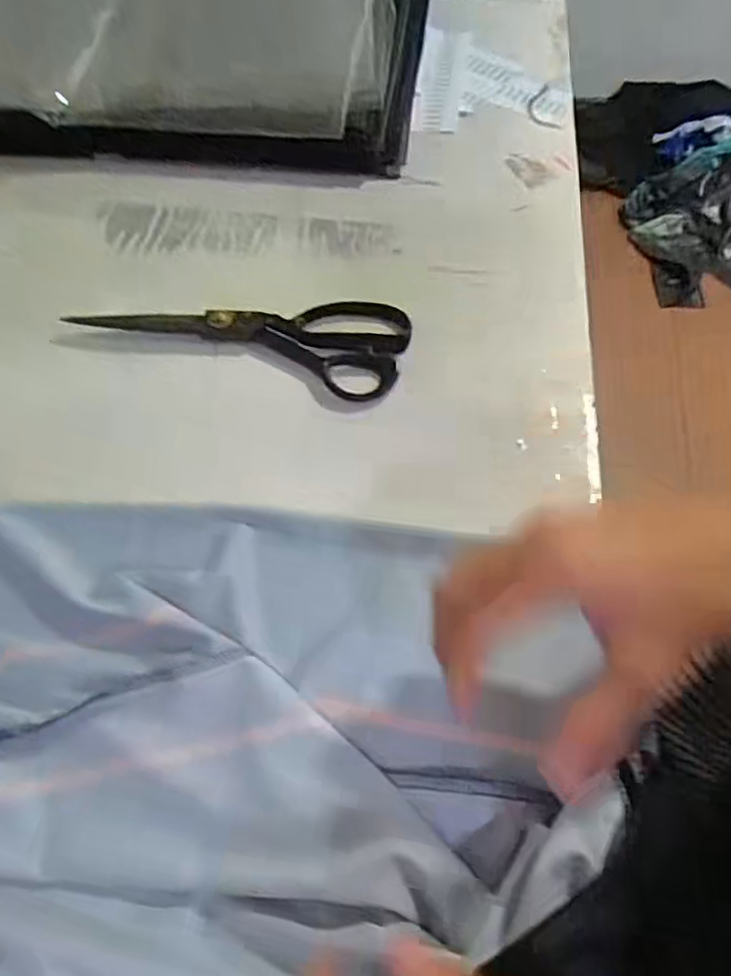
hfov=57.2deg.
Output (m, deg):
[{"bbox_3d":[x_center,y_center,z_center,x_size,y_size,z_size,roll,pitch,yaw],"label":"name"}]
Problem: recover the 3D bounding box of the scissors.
[{"bbox_3d":[-0.086,-0.117,0.481,0.229,0.015,0.077,13,62,9],"label":"scissors"}]

